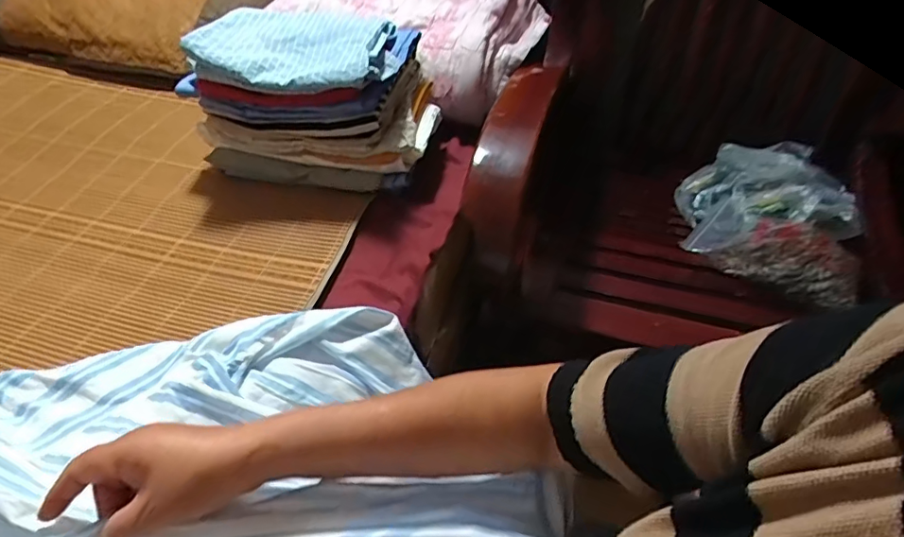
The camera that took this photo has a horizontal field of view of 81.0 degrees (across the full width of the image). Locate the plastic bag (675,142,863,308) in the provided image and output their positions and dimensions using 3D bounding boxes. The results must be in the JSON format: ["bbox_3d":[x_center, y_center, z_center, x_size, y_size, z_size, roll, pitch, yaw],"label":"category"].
[{"bbox_3d":[0.489,-0.085,0.831,0.265,0.086,0.310,26,53,22],"label":"plastic bag"}]

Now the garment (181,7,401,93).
[{"bbox_3d":[-0.191,-0.299,0.701,0.245,0.045,0.194,10,48,10],"label":"garment"}]

